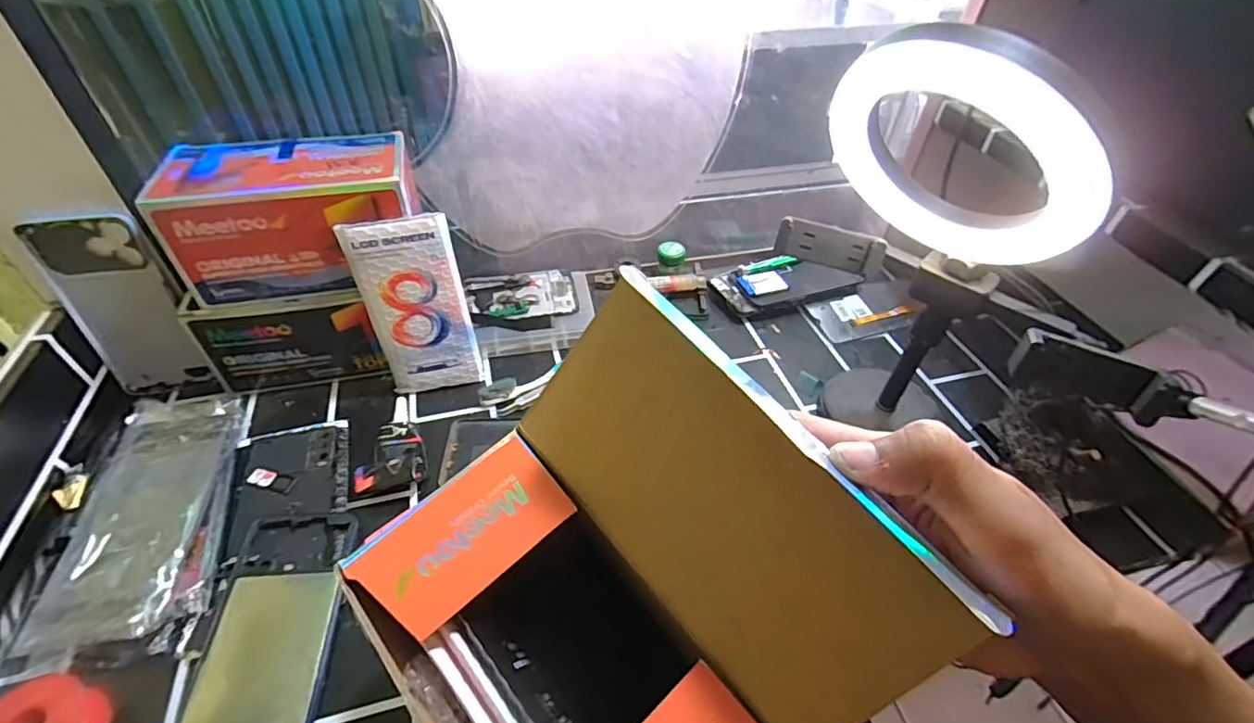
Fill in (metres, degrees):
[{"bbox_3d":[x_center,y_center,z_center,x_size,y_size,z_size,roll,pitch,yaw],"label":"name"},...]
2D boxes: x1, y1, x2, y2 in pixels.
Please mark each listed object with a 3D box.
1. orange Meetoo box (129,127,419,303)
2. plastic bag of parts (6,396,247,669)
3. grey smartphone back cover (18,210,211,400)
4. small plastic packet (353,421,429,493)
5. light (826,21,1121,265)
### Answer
[{"bbox_3d":[-0.265,-0.122,0.460,0.183,0.092,0.093,-9,46,-11],"label":"orange Meetoo box"},{"bbox_3d":[-0.353,0.101,0.410,0.094,0.028,0.220,-13,47,-15],"label":"plastic bag of parts"},{"bbox_3d":[-0.421,-0.044,0.468,0.079,0.166,0.011,-9,38,-12],"label":"grey smartphone back cover"},{"bbox_3d":[-0.192,0.078,0.450,0.050,0.019,0.059,-10,46,-13],"label":"small plastic packet"},{"bbox_3d":[0.186,-0.115,0.312,0.027,0.149,0.148,-48,50,0],"label":"light"}]

